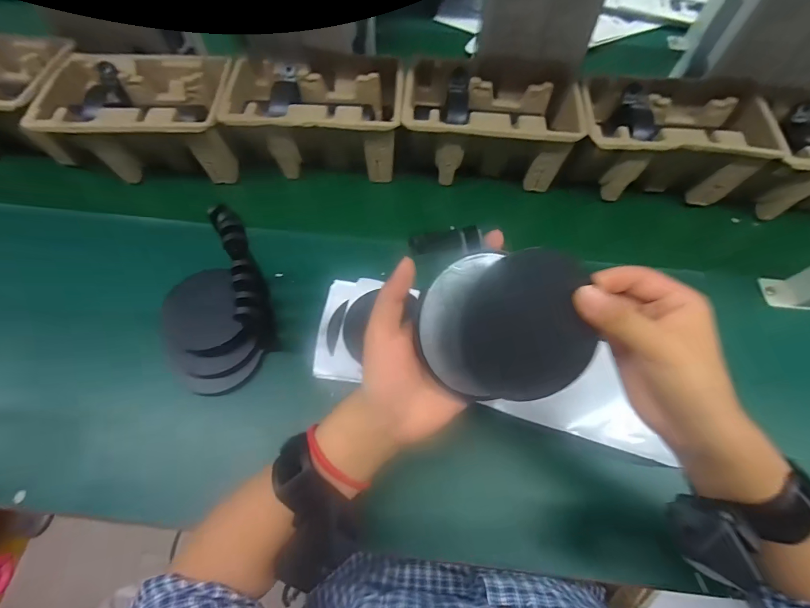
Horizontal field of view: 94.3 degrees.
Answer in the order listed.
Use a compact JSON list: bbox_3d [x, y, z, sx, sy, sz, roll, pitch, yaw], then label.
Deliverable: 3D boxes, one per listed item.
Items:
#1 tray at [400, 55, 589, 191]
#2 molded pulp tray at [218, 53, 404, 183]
[{"bbox_3d":[0.112,-0.255,0.528,0.226,0.101,0.147,5,68,-1],"label":"tray"},{"bbox_3d":[-0.120,-0.266,0.529,0.227,0.095,0.149,1,68,-2],"label":"molded pulp tray"}]

